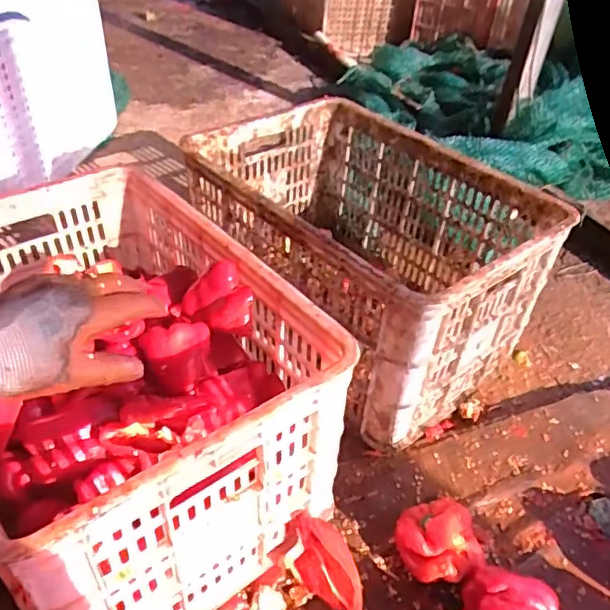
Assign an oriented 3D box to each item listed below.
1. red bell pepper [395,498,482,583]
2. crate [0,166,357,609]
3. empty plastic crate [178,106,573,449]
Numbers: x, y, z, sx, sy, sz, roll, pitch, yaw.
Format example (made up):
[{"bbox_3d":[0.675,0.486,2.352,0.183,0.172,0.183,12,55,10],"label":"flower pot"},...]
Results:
[{"bbox_3d":[0.159,0.281,0.677,0.099,0.067,0.098,6,42,3],"label":"red bell pepper"},{"bbox_3d":[-0.233,0.085,0.683,0.344,0.278,0.500,-27,50,-30],"label":"crate"},{"bbox_3d":[0.093,-0.092,0.937,0.360,0.278,0.507,-29,52,-32],"label":"empty plastic crate"}]

